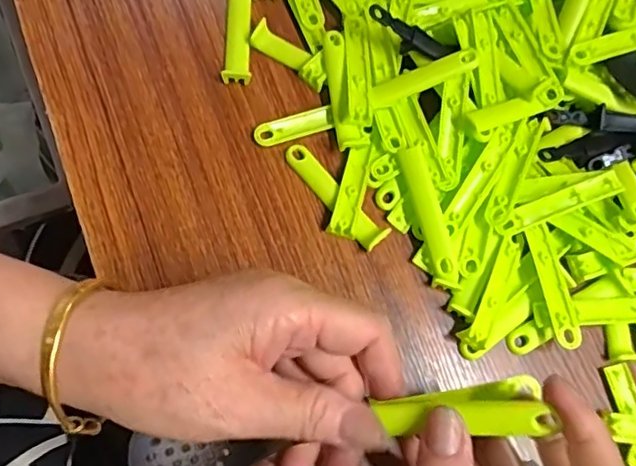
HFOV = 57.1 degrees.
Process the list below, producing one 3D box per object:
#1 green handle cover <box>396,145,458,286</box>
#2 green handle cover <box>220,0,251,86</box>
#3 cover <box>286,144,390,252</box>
[{"bbox_3d":[0.063,-0.011,0.330,0.013,0.008,0.079,-15,76,-11],"label":"green handle cover"},{"bbox_3d":[-0.049,-0.126,0.356,0.016,0.011,0.073,2,74,-6],"label":"green handle cover"},{"bbox_3d":[0.009,-0.021,0.334,0.016,0.006,0.075,-42,82,-16],"label":"cover"}]

